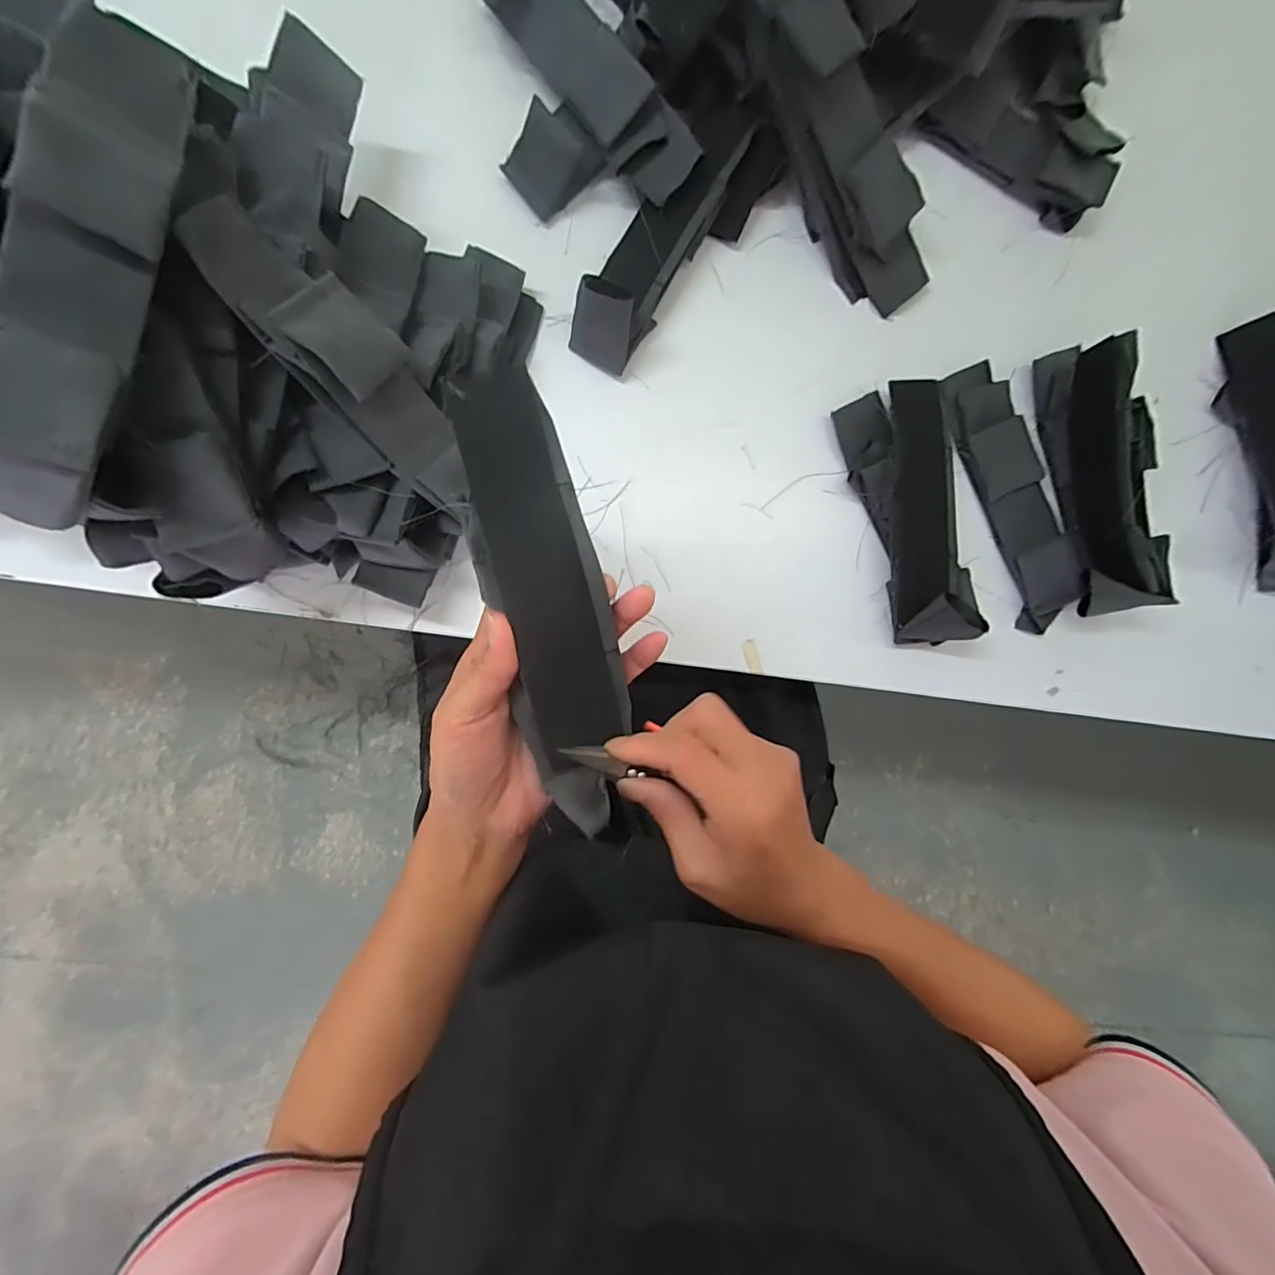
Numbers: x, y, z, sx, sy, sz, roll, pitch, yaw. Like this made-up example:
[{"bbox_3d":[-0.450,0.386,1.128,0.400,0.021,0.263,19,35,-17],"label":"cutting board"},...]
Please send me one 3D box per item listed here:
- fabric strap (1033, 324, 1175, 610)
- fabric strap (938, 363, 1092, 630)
[{"bbox_3d":[0.338,-0.117,0.391,0.045,0.051,0.198,-8,93,-3],"label":"fabric strap"},{"bbox_3d":[0.292,-0.110,0.414,0.056,0.014,0.204,-24,94,-2],"label":"fabric strap"}]

